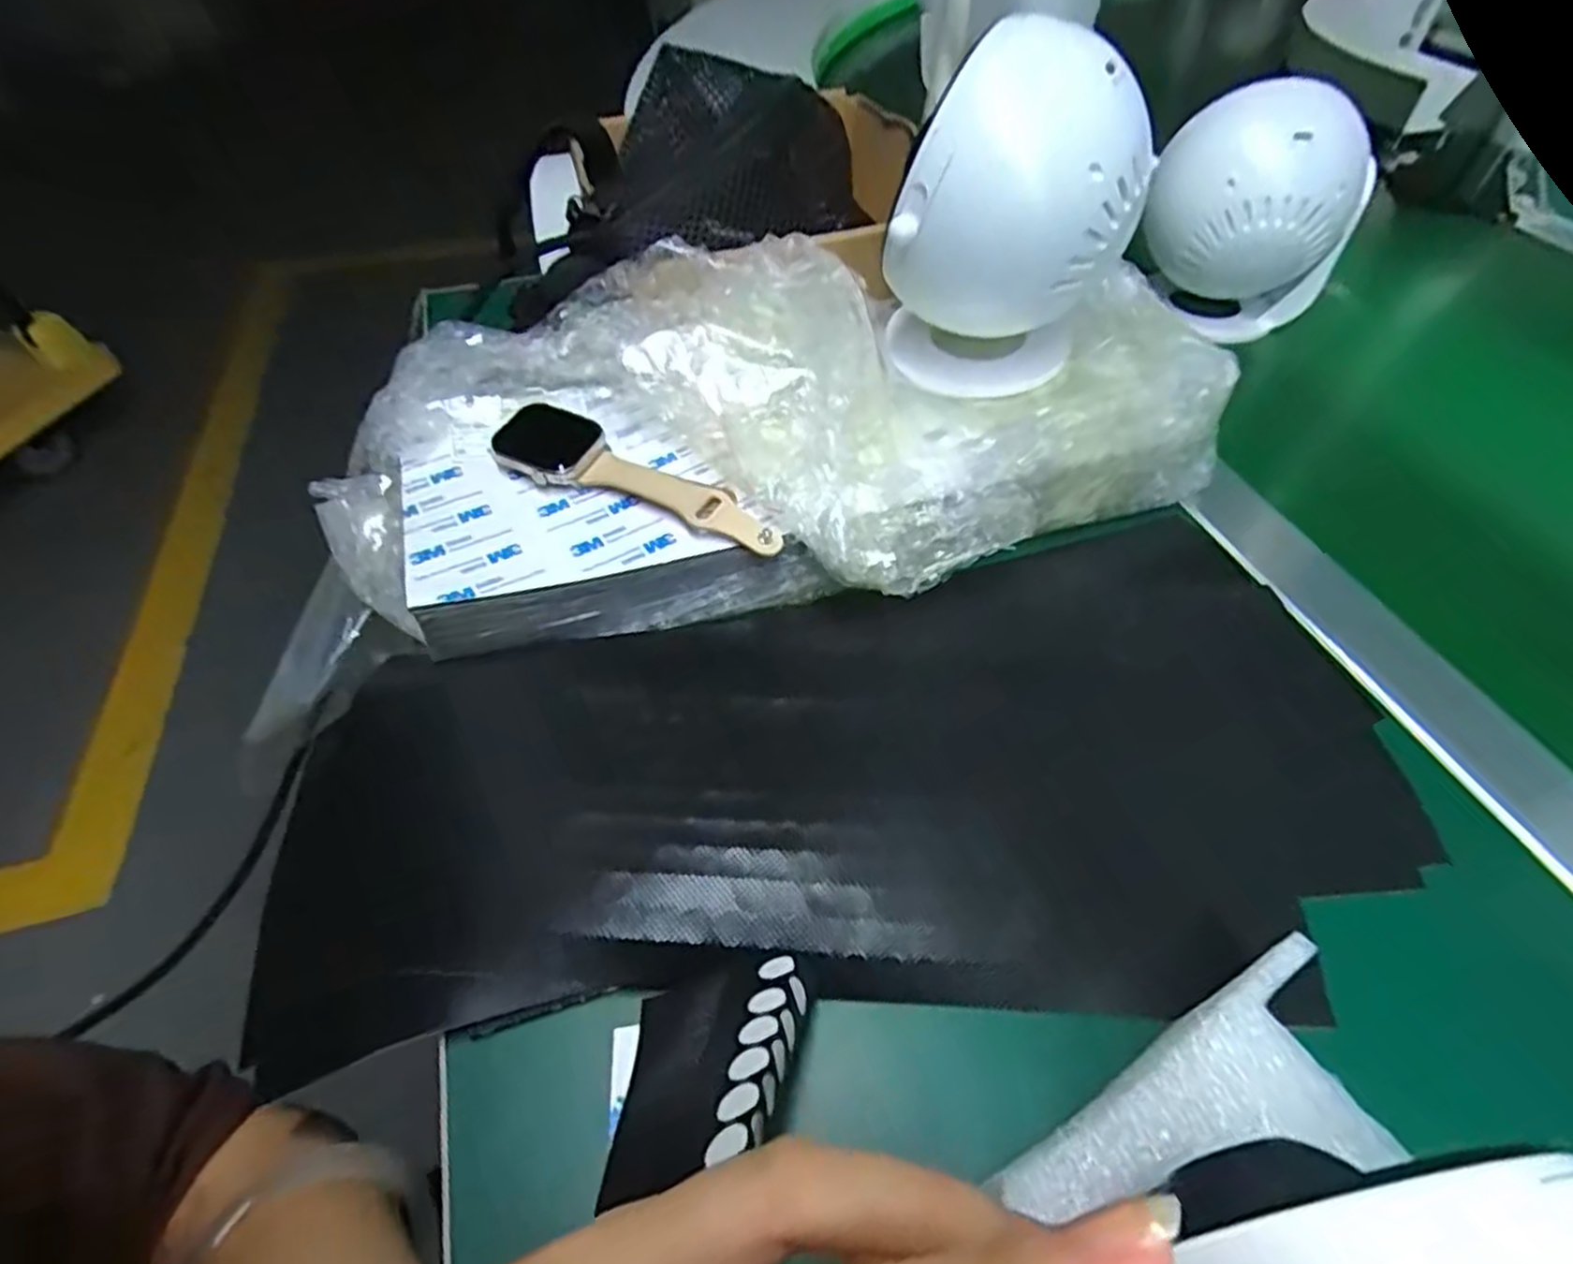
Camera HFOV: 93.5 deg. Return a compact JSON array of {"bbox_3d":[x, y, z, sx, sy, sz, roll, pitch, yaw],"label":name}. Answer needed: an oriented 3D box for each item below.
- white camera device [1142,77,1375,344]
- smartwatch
[{"bbox_3d":[0.269,-0.242,0.435,0.085,0.130,0.086,-19,53,-15],"label":"white camera device"},{"bbox_3d":[-0.062,-0.061,0.299,0.128,0.015,0.034,25,54,19],"label":"smartwatch"}]

